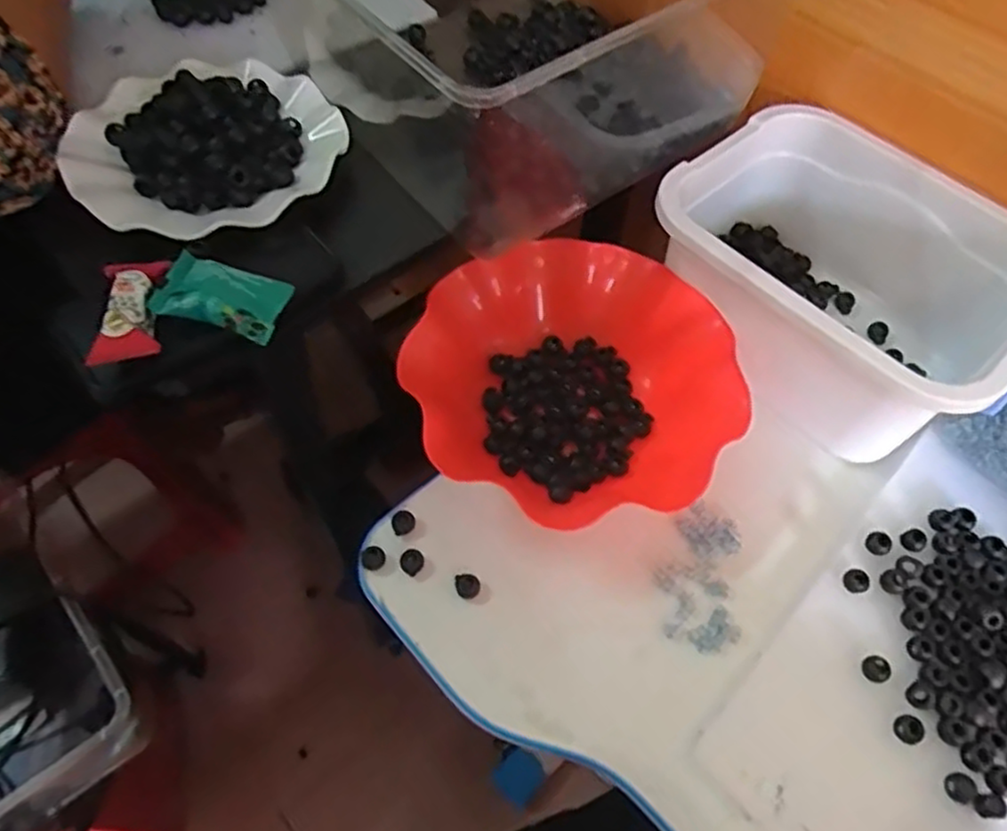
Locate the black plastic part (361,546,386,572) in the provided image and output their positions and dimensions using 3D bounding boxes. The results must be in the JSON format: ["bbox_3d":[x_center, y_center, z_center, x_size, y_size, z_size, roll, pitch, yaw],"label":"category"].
[{"bbox_3d":[-0.084,0.092,0.458,0.015,0.009,0.015,1,58,-2],"label":"black plastic part"}]

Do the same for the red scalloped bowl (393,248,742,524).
[{"bbox_3d":[0.044,-0.030,0.507,0.212,0.065,0.202,1,58,-2],"label":"red scalloped bowl"}]

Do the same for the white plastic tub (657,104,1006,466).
[{"bbox_3d":[0.239,-0.095,0.511,0.172,0.110,0.246,-39,67,-23],"label":"white plastic tub"}]

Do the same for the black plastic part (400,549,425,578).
[{"bbox_3d":[-0.059,0.094,0.457,0.015,0.008,0.015,1,58,-2],"label":"black plastic part"}]

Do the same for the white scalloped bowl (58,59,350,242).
[{"bbox_3d":[-0.208,-0.192,0.495,0.174,0.032,0.175,1,58,-2],"label":"white scalloped bowl"}]

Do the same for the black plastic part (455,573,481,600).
[{"bbox_3d":[-0.023,0.109,0.452,0.016,0.013,0.015,1,58,-2],"label":"black plastic part"}]

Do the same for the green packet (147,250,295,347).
[{"bbox_3d":[-0.165,-0.071,0.415,0.071,0.020,0.045,12,58,5],"label":"green packet"}]

